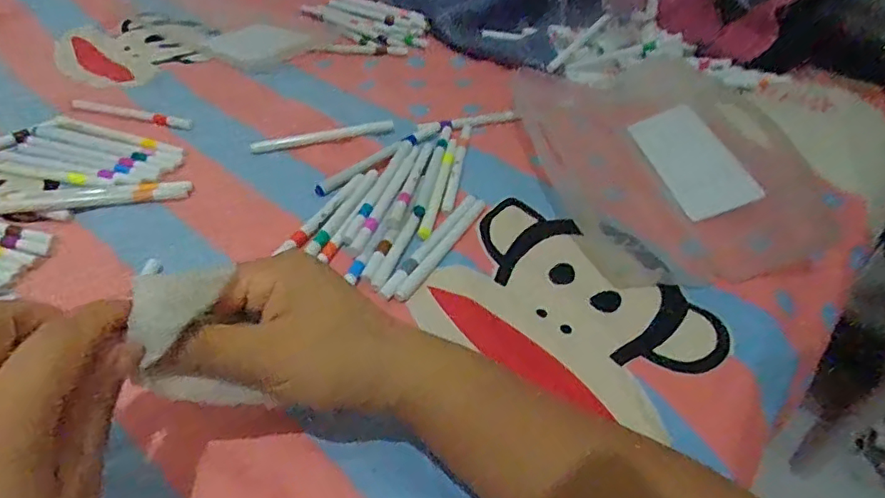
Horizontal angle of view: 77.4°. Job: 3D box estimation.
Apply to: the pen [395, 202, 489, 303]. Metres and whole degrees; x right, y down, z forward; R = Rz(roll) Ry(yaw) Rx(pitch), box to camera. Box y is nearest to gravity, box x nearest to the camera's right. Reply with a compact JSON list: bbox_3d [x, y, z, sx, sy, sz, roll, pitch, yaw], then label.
[{"bbox_3d":[0.002,-0.003,0.402,0.009,0.006,0.114,25,45,20],"label":"pen"}]

